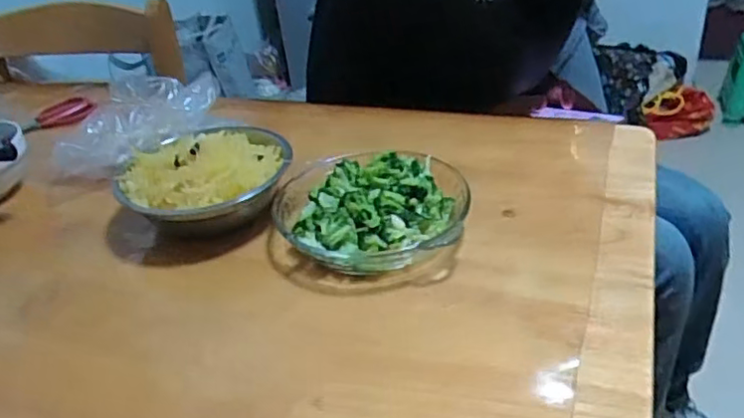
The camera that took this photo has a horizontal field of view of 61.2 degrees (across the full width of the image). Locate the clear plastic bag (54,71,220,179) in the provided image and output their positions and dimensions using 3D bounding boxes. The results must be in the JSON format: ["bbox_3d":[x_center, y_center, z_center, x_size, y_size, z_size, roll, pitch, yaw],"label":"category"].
[{"bbox_3d":[-0.296,-0.122,0.831,0.188,0.070,0.218,-10,31,-4],"label":"clear plastic bag"}]

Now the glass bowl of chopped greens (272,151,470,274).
[{"bbox_3d":[0.000,-0.001,0.620,0.186,0.053,0.174,-5,31,3],"label":"glass bowl of chopped greens"}]

